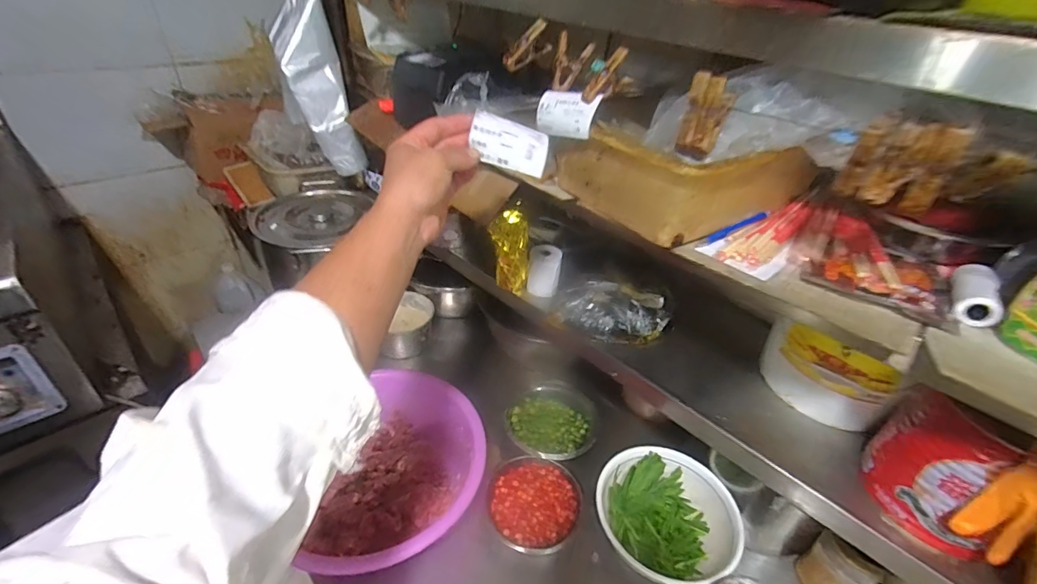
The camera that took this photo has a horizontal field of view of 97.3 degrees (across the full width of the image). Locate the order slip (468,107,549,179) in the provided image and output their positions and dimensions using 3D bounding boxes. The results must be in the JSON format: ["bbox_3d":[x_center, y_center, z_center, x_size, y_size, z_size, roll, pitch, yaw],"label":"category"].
[{"bbox_3d":[-0.008,-0.148,0.454,0.075,0.050,0.010,15,-10,-9],"label":"order slip"}]

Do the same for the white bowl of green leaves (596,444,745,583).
[{"bbox_3d":[0.224,0.346,0.708,0.197,0.073,0.204,3,36,-2],"label":"white bowl of green leaves"}]

